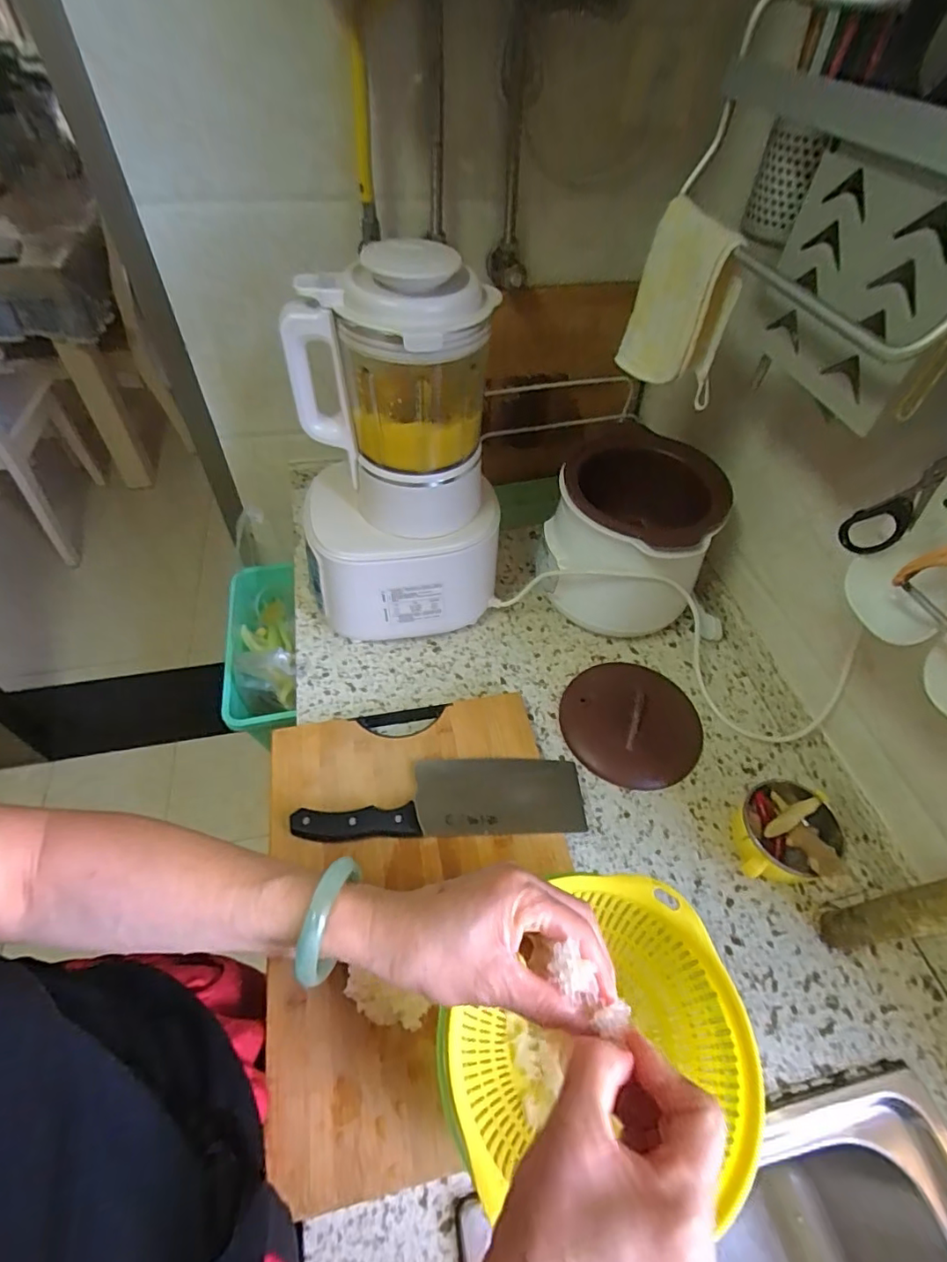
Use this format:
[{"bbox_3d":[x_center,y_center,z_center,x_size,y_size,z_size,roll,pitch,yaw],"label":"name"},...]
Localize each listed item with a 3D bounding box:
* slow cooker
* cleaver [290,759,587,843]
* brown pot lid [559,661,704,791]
[{"bbox_3d":[0.195,-0.115,0.720,0.198,0.213,0.195,13,52,7],"label":"slow cooker"},{"bbox_3d":[-0.031,0.176,0.574,0.291,0.013,0.087,0,43,-6],"label":"cleaver"},{"bbox_3d":[0.199,0.103,0.665,0.175,0.028,0.163,2,52,-2],"label":"brown pot lid"}]

